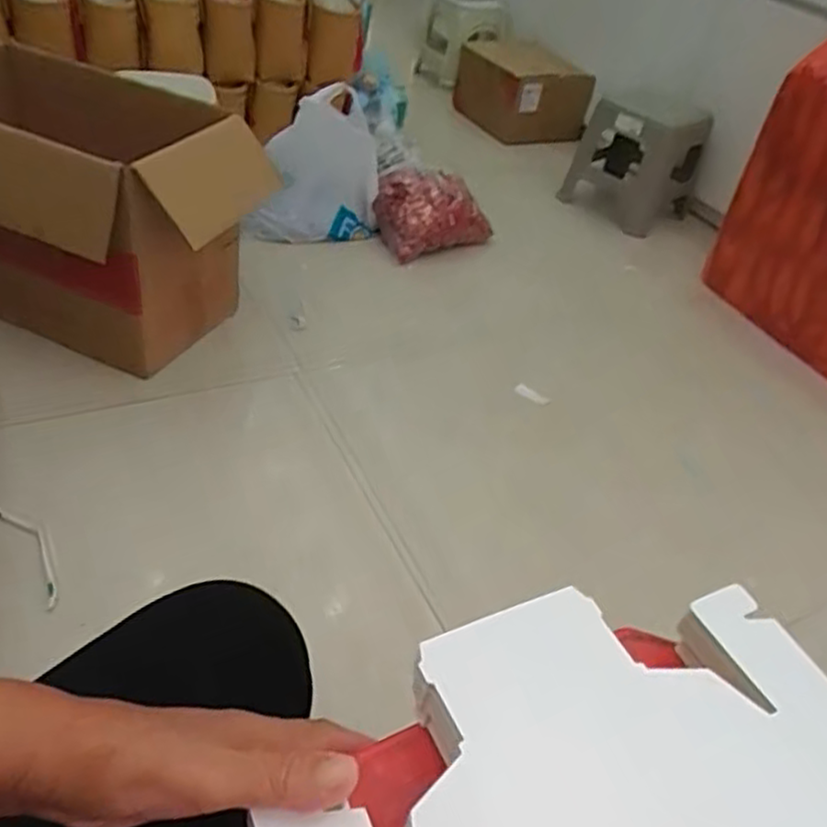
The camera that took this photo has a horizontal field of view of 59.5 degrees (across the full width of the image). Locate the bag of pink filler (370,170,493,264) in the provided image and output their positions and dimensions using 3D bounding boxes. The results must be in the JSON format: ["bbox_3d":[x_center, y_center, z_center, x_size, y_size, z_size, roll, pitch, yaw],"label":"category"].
[{"bbox_3d":[0.048,-0.484,1.774,0.272,0.194,0.150,-12,46,-25],"label":"bag of pink filler"}]

